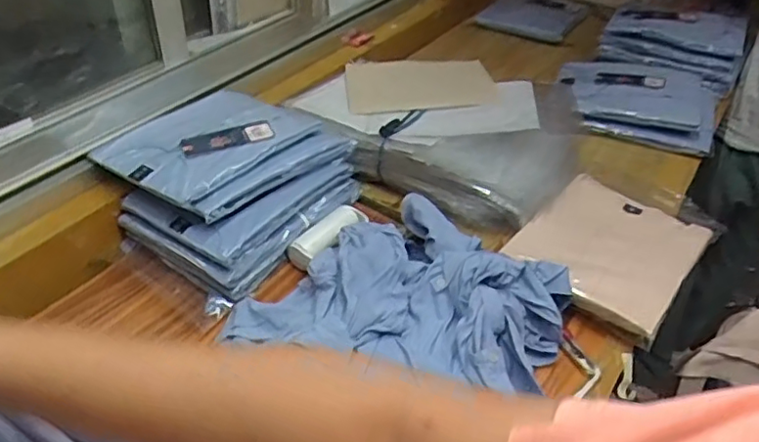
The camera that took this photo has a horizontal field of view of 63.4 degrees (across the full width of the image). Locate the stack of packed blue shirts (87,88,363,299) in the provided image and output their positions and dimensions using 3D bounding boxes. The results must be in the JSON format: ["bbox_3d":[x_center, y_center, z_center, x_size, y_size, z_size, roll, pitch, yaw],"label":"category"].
[{"bbox_3d":[-0.206,-0.067,0.848,0.258,0.111,0.266,25,45,25],"label":"stack of packed blue shirts"}]

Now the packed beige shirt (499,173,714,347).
[{"bbox_3d":[0.321,0.026,0.846,0.202,0.046,0.274,28,47,27],"label":"packed beige shirt"}]

